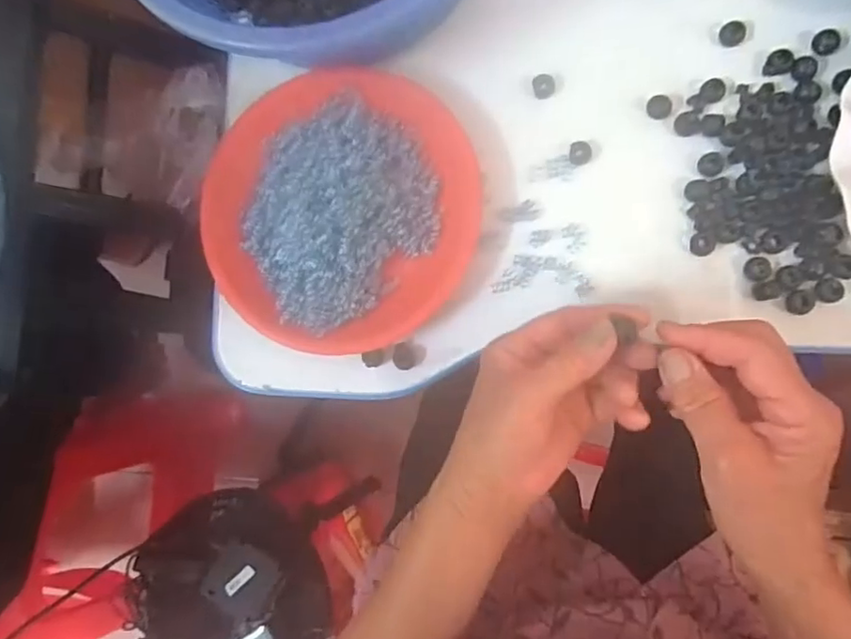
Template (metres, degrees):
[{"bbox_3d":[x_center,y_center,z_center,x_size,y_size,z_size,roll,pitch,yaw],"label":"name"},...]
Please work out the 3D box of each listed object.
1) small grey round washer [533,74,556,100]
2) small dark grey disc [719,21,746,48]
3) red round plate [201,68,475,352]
[{"bbox_3d":[0.082,-0.162,0.411,0.015,0.006,0.016,-1,86,9],"label":"small grey round washer"},{"bbox_3d":[0.204,-0.190,0.394,0.016,0.007,0.016,-1,86,9],"label":"small dark grey disc"},{"bbox_3d":[-0.063,-0.079,0.412,0.191,0.041,0.194,-1,86,9],"label":"red round plate"}]

